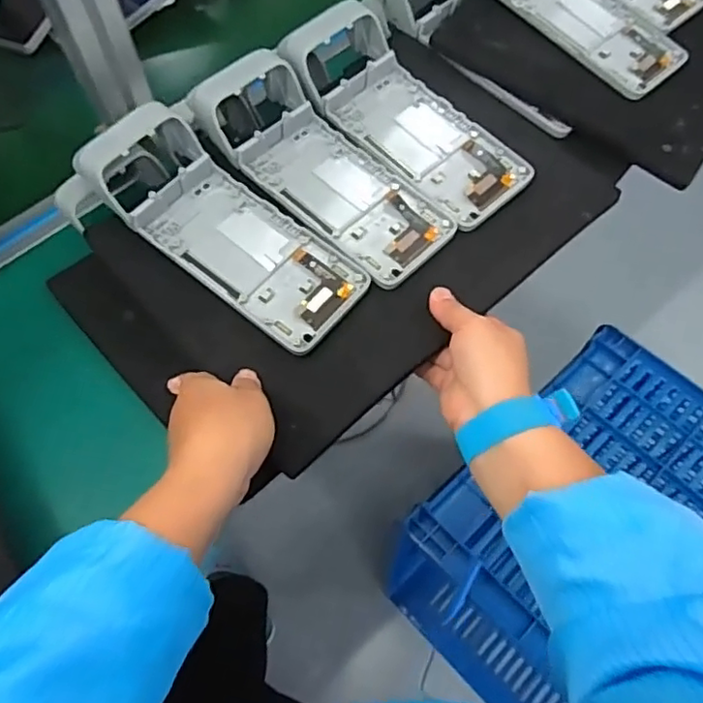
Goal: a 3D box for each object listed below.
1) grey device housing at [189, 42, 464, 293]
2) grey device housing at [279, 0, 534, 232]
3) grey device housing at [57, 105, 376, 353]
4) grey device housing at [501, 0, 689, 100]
[{"bbox_3d":[-0.028,-0.147,0.470,0.229,0.059,0.086,39,65,20],"label":"grey device housing"},{"bbox_3d":[0.042,-0.193,0.492,0.089,0.068,0.218,-39,67,-22],"label":"grey device housing"},{"bbox_3d":[-0.099,-0.098,0.441,0.227,0.066,0.092,31,63,16],"label":"grey device housing"},{"bbox_3d":[0.197,-0.315,0.553,0.092,0.055,0.226,-37,80,-21],"label":"grey device housing"}]

